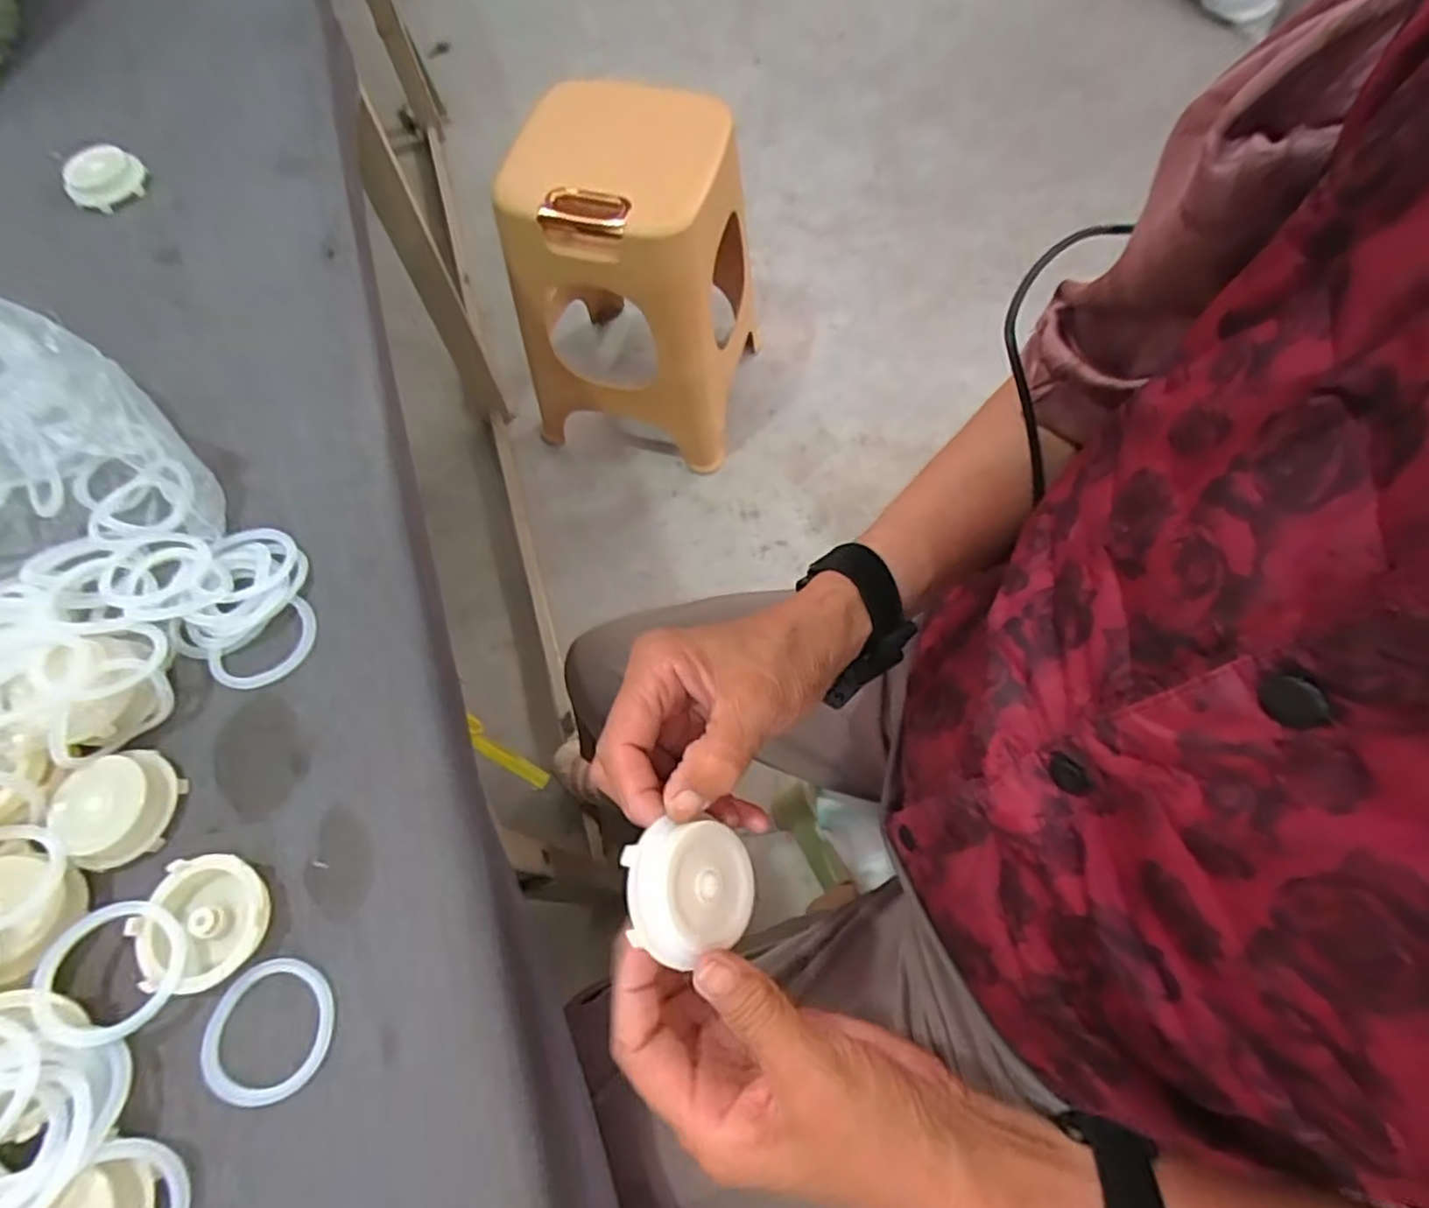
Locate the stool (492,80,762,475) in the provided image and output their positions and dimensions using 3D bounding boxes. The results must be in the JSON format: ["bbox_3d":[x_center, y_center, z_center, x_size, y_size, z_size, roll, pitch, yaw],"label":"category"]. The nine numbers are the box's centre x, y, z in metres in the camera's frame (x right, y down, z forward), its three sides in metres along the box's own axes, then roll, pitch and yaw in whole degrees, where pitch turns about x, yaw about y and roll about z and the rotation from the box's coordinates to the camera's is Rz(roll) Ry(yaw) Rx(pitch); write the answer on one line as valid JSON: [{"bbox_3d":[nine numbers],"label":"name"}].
[{"bbox_3d":[-0.122,-0.508,1.118,0.329,0.483,0.318,12,66,7],"label":"stool"}]

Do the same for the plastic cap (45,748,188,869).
[{"bbox_3d":[-0.302,0.101,0.352,0.052,0.017,0.051,41,64,8],"label":"plastic cap"}]

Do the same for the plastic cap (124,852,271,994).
[{"bbox_3d":[-0.241,0.152,0.331,0.056,0.015,0.058,-1,65,1],"label":"plastic cap"}]

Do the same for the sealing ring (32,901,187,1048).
[{"bbox_3d":[-0.274,0.166,0.316,0.056,0.005,0.056,7,61,-12],"label":"sealing ring"}]

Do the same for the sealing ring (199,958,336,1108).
[{"bbox_3d":[-0.204,0.195,0.318,0.060,0.005,0.057,-1,65,1],"label":"sealing ring"}]

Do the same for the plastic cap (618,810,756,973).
[{"bbox_3d":[-0.010,0.113,0.278,0.052,0.020,0.049,9,68,-34],"label":"plastic cap"}]

